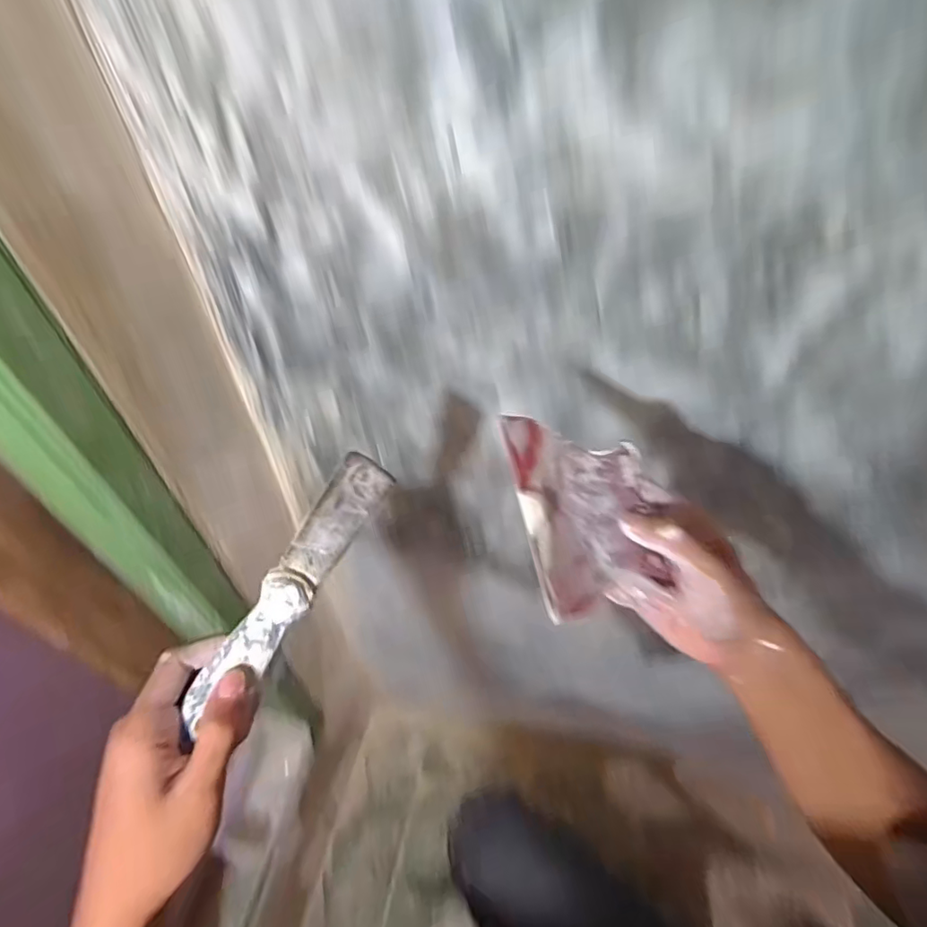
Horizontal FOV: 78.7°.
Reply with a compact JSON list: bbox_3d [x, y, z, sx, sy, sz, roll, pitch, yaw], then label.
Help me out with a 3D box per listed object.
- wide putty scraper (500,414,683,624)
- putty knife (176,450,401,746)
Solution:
[{"bbox_3d":[0.082,0.030,0.347,0.113,0.009,0.117,4,64,-30],"label":"wide putty scraper"},{"bbox_3d":[-0.107,0.072,0.351,0.033,0.021,0.175,38,72,-15],"label":"putty knife"}]

